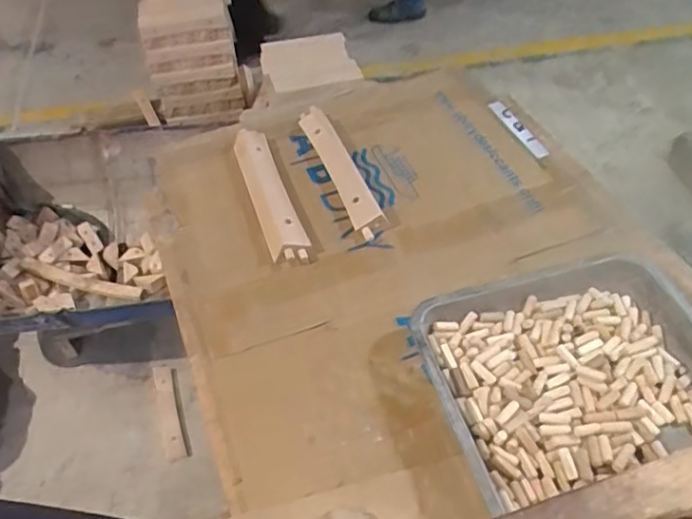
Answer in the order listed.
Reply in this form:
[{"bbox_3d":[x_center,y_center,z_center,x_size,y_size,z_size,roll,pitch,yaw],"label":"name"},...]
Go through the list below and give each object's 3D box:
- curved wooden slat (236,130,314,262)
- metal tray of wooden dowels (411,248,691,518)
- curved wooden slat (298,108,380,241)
[{"bbox_3d":[-0.109,-0.098,0.838,0.048,0.031,0.269,-15,48,-12],"label":"curved wooden slat"},{"bbox_3d":[0.256,0.167,0.575,0.298,0.051,0.389,-13,48,-11],"label":"metal tray of wooden dowels"},{"bbox_3d":[-0.009,-0.129,0.861,0.040,0.032,0.276,-15,49,-13],"label":"curved wooden slat"}]

